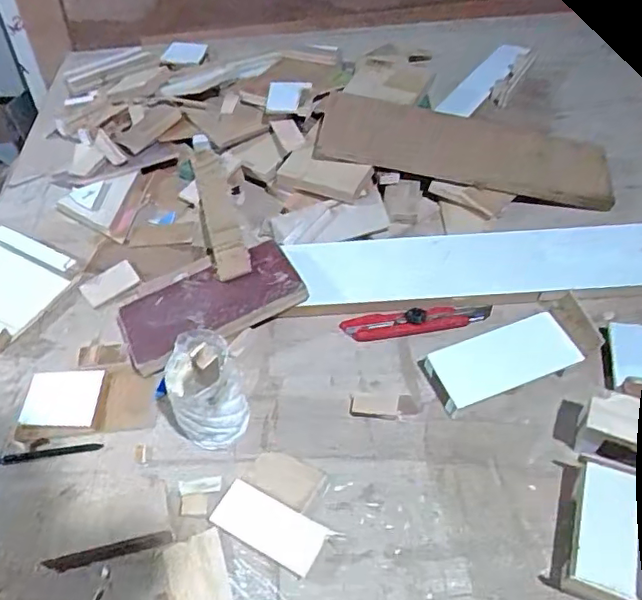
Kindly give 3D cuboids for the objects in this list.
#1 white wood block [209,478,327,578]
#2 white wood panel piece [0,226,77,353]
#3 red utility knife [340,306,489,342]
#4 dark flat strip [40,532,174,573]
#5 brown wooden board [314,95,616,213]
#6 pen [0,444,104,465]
[{"bbox_3d":[-0.045,0.194,0.494,0.094,0.011,0.041,21,52,21],"label":"white wood block"},{"bbox_3d":[-0.379,-0.016,0.684,0.134,0.035,0.134,19,51,20],"label":"white wood panel piece"},{"bbox_3d":[0.105,0.023,0.631,0.161,0.013,0.031,-6,50,-1],"label":"red utility knife"},{"bbox_3d":[-0.181,0.214,0.491,0.108,0.011,0.011,-11,48,-6],"label":"dark flat strip"},{"bbox_3d":[0.192,-0.204,0.775,0.385,0.028,0.123,11,62,-3],"label":"brown wooden board"},{"bbox_3d":[-0.262,0.148,0.556,0.100,0.004,0.009,-7,47,-3],"label":"pen"}]

